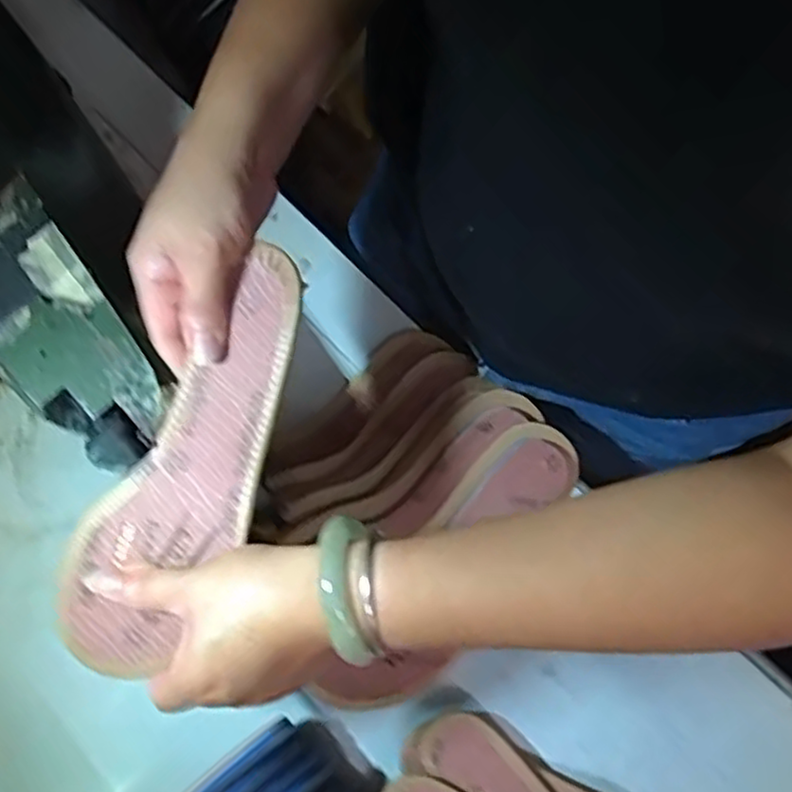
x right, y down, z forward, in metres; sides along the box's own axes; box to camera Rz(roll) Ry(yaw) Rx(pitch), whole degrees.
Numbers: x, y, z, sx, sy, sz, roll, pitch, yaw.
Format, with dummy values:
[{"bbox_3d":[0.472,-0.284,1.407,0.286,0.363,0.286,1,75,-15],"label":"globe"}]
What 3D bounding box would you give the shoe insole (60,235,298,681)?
[{"bbox_3d":[-0.105,0.041,0.376,0.072,0.015,0.236,33,93,7],"label":"shoe insole"}]

